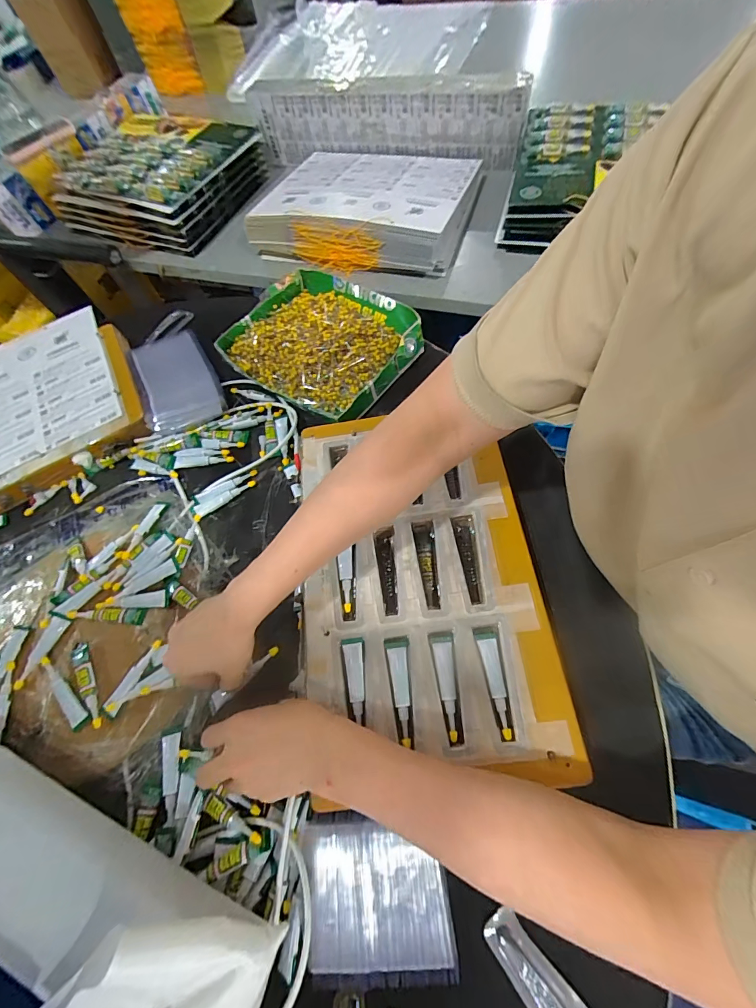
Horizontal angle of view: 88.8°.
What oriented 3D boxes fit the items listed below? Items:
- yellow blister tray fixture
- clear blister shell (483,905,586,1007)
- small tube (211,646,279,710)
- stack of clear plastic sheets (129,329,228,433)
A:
[{"bbox_3d":[0.039,0.068,0.392,0.226,0.034,0.369,-8,64,4],"label":"yellow blister tray fixture"},{"bbox_3d":[0.117,0.344,0.268,0.034,0.021,0.102,-41,66,-12],"label":"clear blister shell"},{"bbox_3d":[-0.133,0.172,0.386,0.079,0.005,0.015,-40,68,-9],"label":"small tube"},{"bbox_3d":[-0.288,-0.179,0.555,0.103,0.027,0.172,-27,64,-5],"label":"stack of clear plastic sheets"}]

